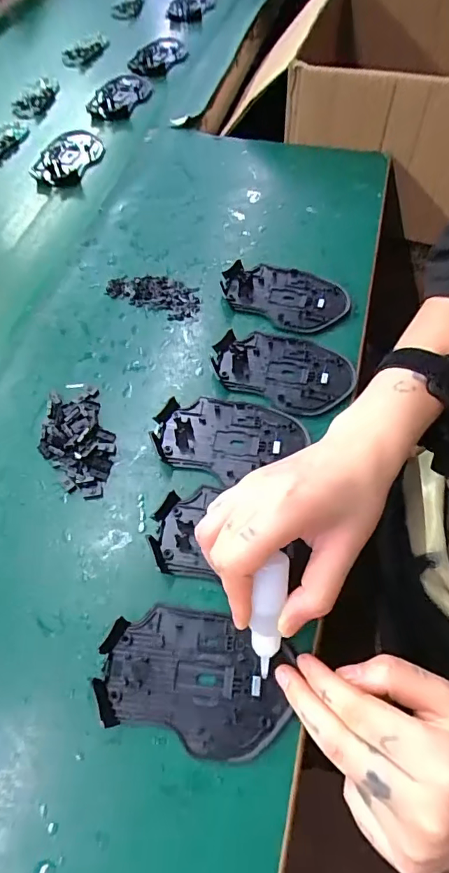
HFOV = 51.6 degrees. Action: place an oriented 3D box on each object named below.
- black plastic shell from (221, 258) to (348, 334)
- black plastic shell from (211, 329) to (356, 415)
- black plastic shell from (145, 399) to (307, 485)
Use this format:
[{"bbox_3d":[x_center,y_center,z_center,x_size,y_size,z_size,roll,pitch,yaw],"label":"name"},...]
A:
[{"bbox_3d":[0.056,-0.134,0.430,0.112,0.013,0.072,25,63,16],"label":"black plastic shell"},{"bbox_3d":[0.049,-0.059,0.389,0.113,0.011,0.073,21,62,15],"label":"black plastic shell"},{"bbox_3d":[0.003,-0.001,0.356,0.114,0.011,0.067,5,60,6],"label":"black plastic shell"}]

